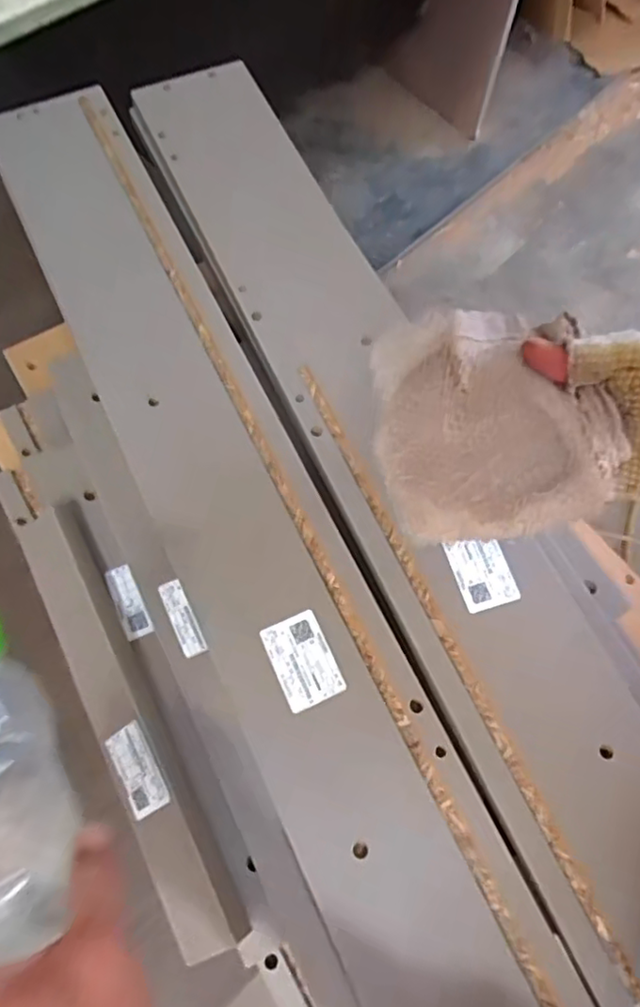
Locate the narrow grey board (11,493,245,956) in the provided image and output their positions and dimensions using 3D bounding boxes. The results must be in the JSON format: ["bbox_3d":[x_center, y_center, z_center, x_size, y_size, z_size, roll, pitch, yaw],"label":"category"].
[{"bbox_3d":[-0.146,0.149,0.458,0.049,0.027,0.337,-26,73,-11],"label":"narrow grey board"}]

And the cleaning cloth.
[{"bbox_3d":[0.105,-0.053,0.396,0.138,0.028,0.145,-8,87,20],"label":"cleaning cloth"}]

